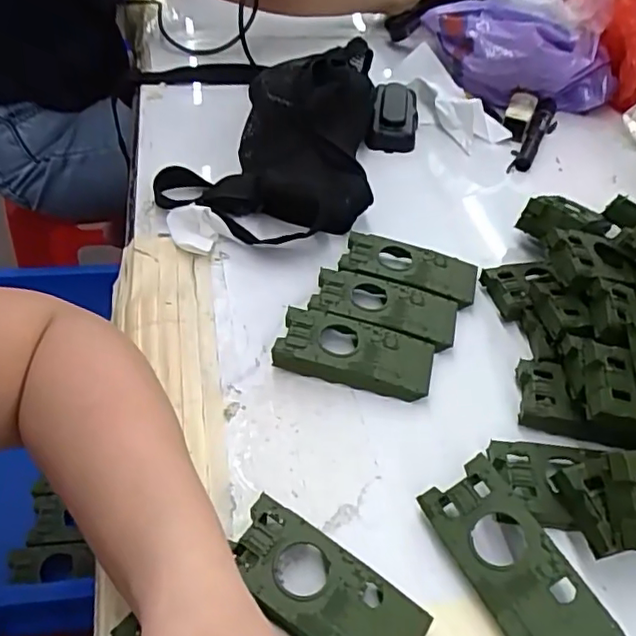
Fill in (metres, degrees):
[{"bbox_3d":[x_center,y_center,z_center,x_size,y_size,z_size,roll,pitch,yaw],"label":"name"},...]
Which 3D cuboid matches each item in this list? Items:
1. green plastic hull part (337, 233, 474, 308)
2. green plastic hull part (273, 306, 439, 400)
[{"bbox_3d":[0.071,-0.037,0.462,0.103,0.020,0.046,12,47,7],"label":"green plastic hull part"},{"bbox_3d":[0.025,0.025,0.403,0.102,0.022,0.043,12,47,7],"label":"green plastic hull part"}]

